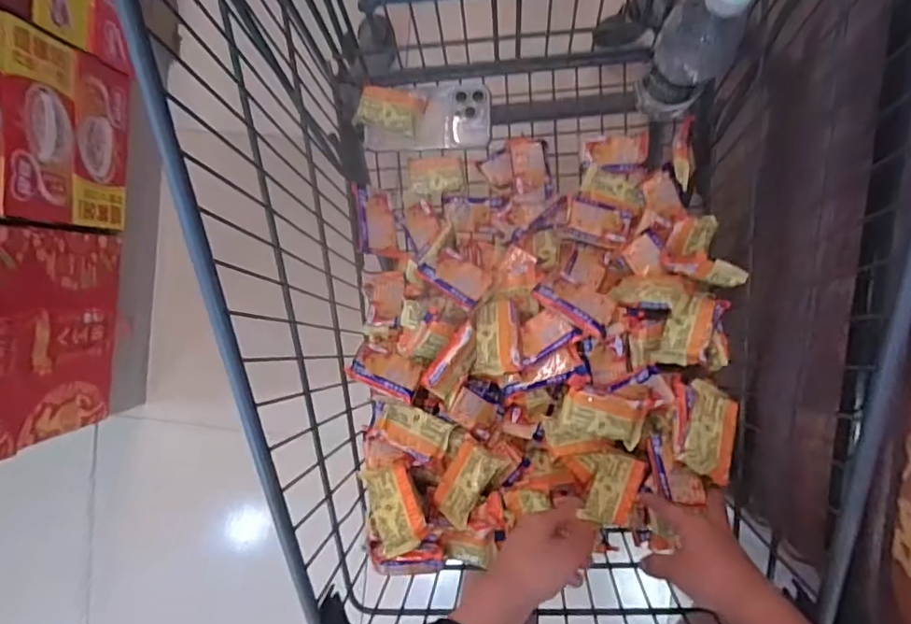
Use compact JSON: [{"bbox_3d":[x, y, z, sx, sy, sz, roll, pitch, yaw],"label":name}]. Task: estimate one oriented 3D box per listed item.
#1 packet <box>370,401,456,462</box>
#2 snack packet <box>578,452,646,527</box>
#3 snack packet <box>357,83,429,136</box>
[{"bbox_3d":[-0.044,0.114,0.534,0.078,0.018,0.040,26,94,3],"label":"packet"},{"bbox_3d":[0.156,0.174,0.545,0.041,0.010,0.069,20,94,4],"label":"snack packet"},{"bbox_3d":[-0.073,-0.229,0.630,0.070,0.035,0.048,21,94,4],"label":"snack packet"}]

